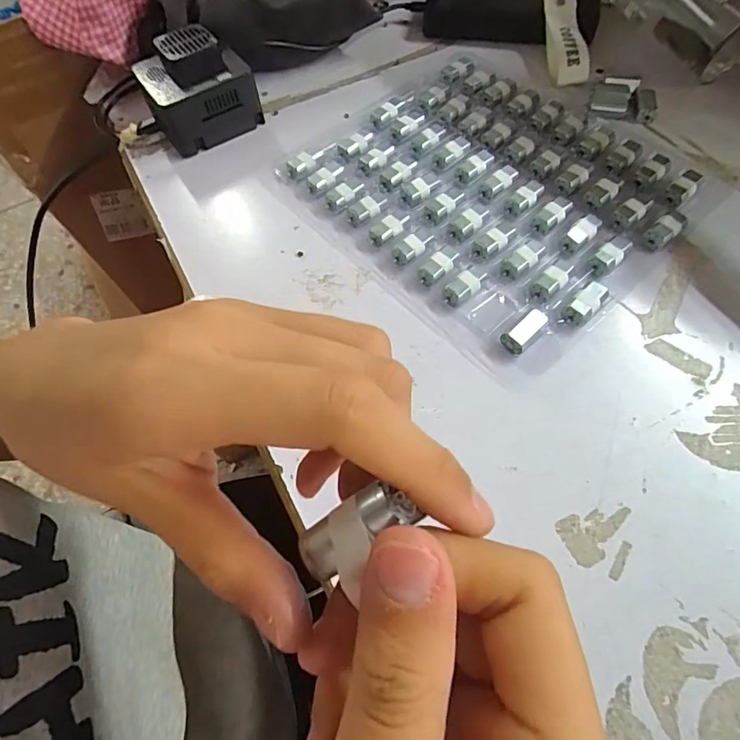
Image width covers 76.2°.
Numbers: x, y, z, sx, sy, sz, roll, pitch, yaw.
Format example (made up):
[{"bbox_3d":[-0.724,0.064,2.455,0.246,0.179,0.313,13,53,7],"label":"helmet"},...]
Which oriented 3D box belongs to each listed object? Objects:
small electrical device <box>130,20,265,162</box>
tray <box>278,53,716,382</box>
[{"bbox_3d":[-0.140,-0.227,0.384,0.079,0.057,0.066,-27,64,-11],"label":"small electrical device"},{"bbox_3d":[0.087,-0.138,0.345,0.220,0.015,0.252,-41,67,-17],"label":"tray"}]

